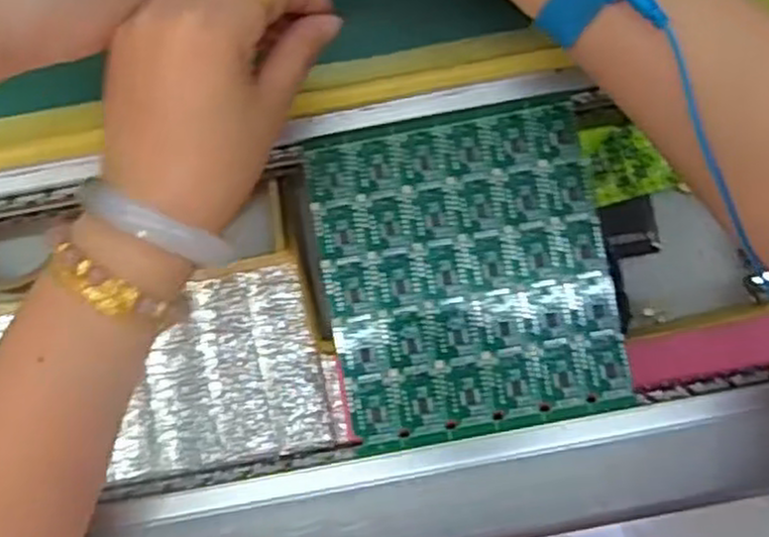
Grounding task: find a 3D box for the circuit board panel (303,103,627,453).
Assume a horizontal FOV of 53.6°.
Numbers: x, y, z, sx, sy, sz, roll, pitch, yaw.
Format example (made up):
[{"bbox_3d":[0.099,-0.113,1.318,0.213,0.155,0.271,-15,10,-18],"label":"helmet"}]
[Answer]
[{"bbox_3d":[0.038,0.002,0.359,0.129,0.004,0.148,-10,84,1],"label":"circuit board panel"}]

